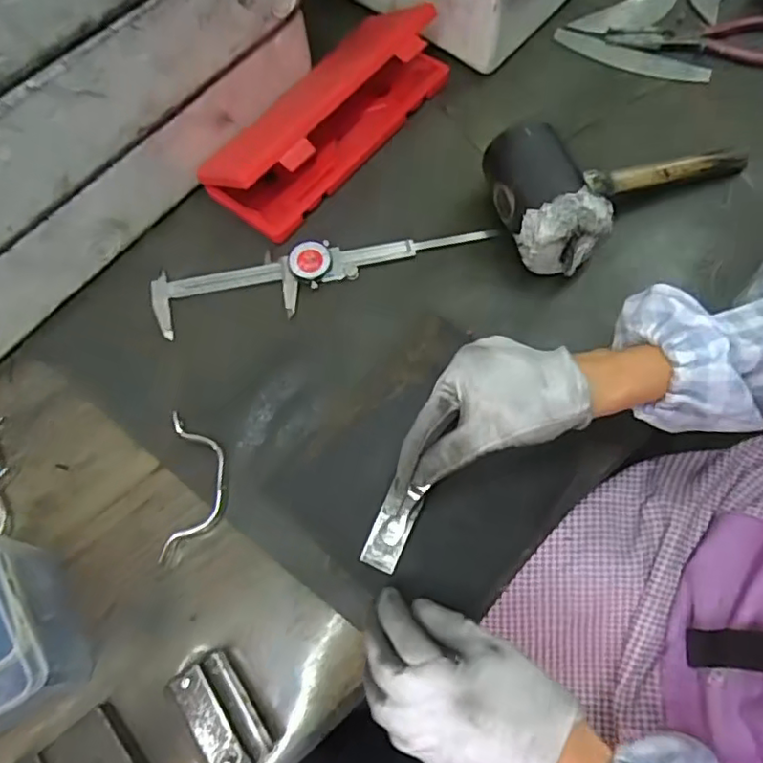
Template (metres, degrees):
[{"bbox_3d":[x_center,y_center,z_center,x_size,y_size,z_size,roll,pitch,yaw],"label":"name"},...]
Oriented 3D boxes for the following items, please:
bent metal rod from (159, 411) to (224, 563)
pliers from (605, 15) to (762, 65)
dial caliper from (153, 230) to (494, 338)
[{"bbox_3d":[-0.142,0.077,0.451,0.042,0.013,0.110,-2,67,2],"label":"bent metal rod"},{"bbox_3d":[0.333,-0.344,0.598,0.197,0.010,0.057,-2,67,2],"label":"pliers"},{"bbox_3d":[-0.051,-0.099,0.519,0.296,0.015,0.054,-14,67,-3],"label":"dial caliper"}]

